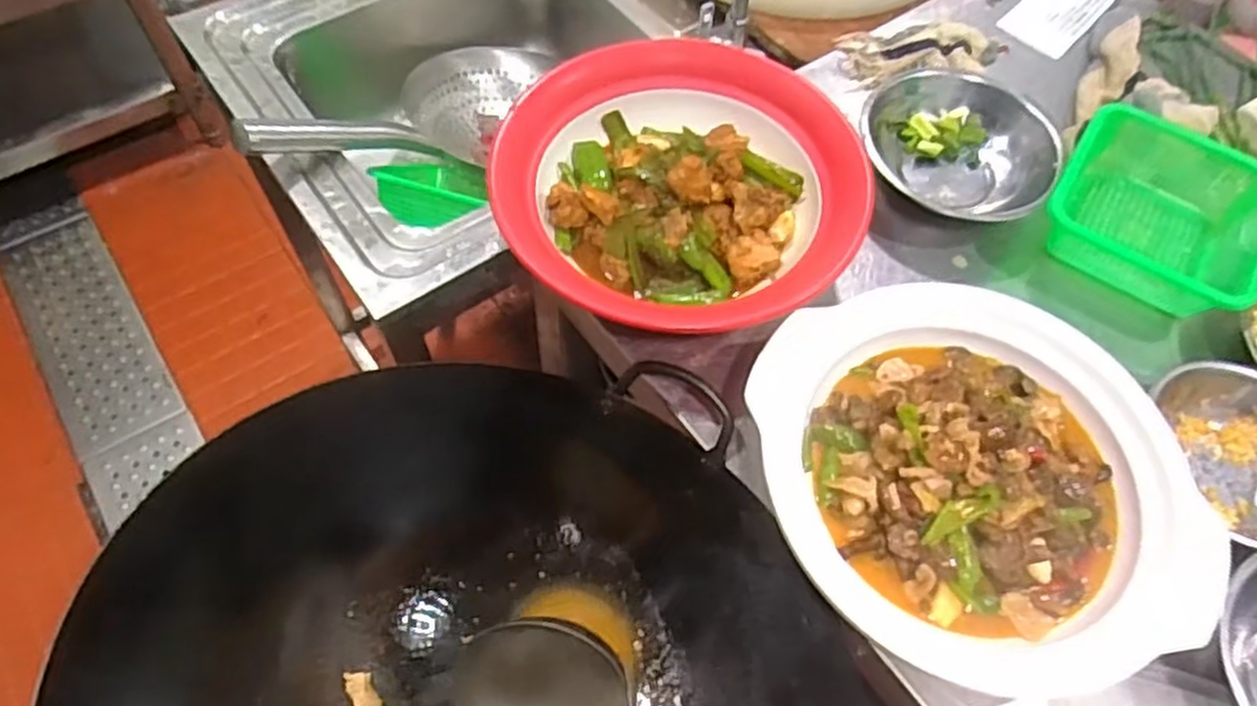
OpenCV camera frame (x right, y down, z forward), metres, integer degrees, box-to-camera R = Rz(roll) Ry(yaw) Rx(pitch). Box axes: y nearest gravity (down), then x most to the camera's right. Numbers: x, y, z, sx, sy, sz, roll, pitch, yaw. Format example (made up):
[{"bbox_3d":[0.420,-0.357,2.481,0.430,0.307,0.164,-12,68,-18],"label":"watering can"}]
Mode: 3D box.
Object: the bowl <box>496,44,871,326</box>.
[{"bbox_3d":[0.040,-0.123,0.649,0.294,0.093,0.263,-2,60,-4],"label":"bowl"}]

